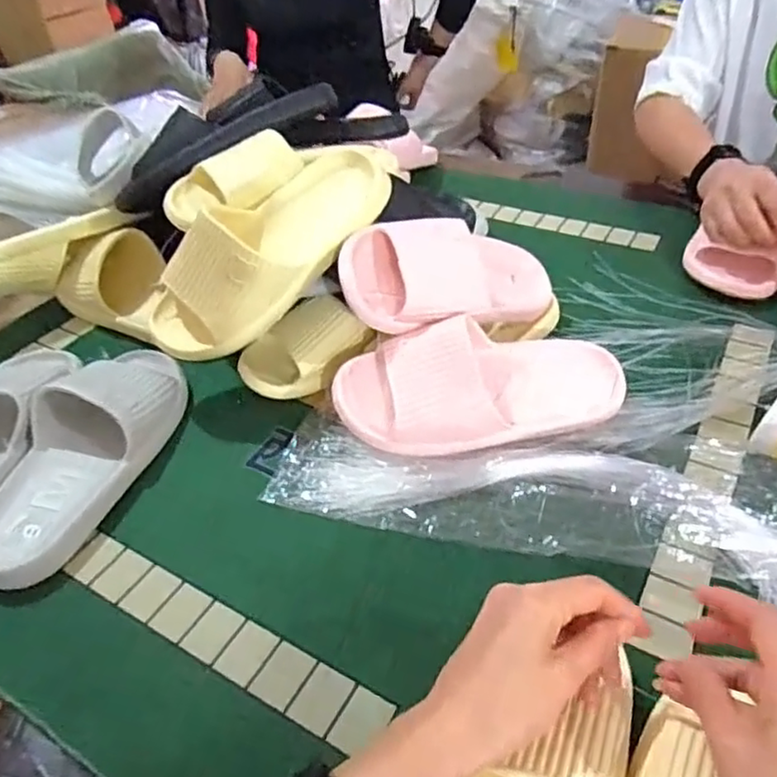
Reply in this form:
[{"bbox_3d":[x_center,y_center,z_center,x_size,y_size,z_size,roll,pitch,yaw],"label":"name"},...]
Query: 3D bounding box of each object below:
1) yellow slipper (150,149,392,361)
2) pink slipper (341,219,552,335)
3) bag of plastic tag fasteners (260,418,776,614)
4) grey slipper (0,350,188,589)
[{"bbox_3d":[-0.111,-0.130,0.594,0.249,0.082,0.098,-41,48,-6],"label":"yellow slipper"},{"bbox_3d":[0.074,-0.105,0.612,0.250,0.082,0.091,-5,36,-32],"label":"pink slipper"},{"bbox_3d":[0.118,0.087,0.502,0.430,0.033,0.124,14,45,22],"label":"bag of plastic tag fasteners"},{"bbox_3d":[-0.263,0.046,0.575,0.101,0.065,0.260,4,42,12],"label":"grey slipper"}]

